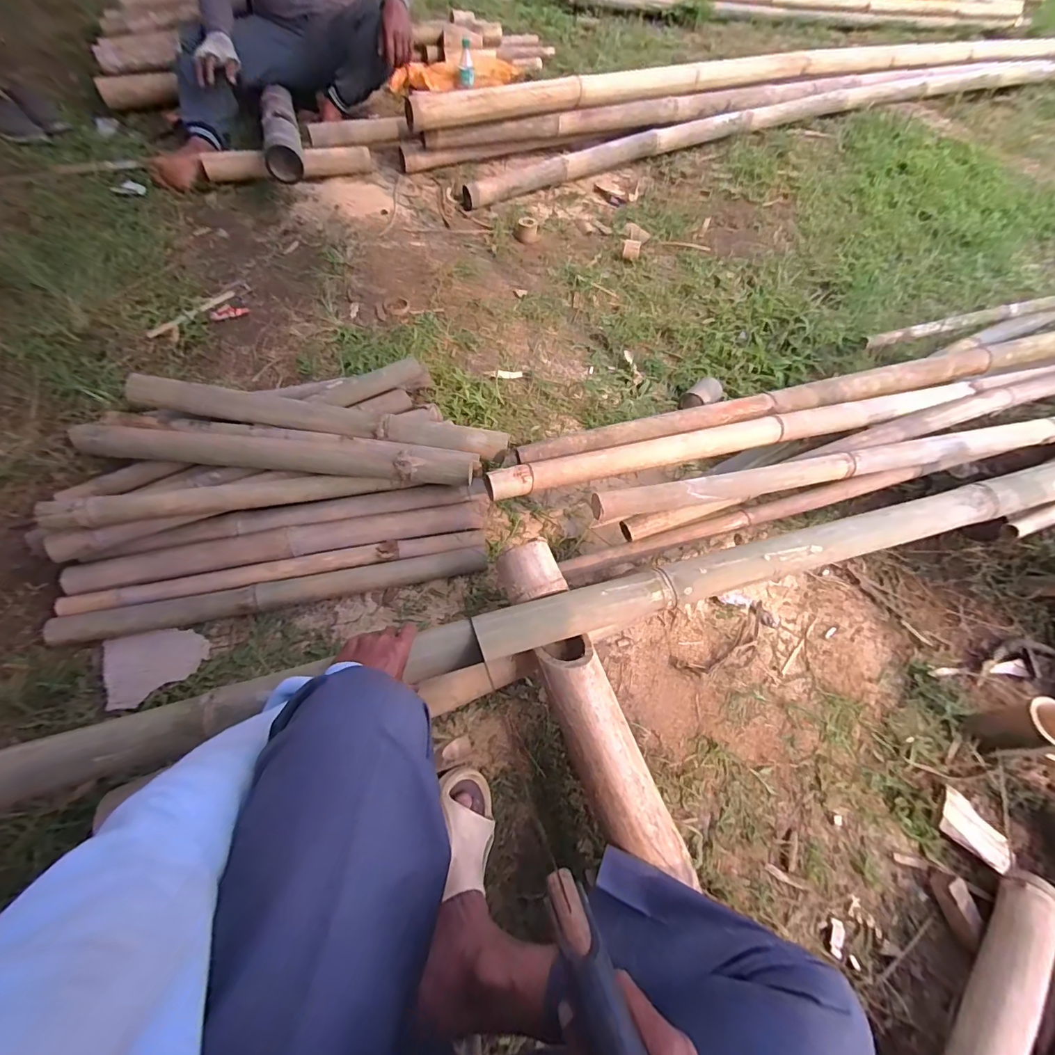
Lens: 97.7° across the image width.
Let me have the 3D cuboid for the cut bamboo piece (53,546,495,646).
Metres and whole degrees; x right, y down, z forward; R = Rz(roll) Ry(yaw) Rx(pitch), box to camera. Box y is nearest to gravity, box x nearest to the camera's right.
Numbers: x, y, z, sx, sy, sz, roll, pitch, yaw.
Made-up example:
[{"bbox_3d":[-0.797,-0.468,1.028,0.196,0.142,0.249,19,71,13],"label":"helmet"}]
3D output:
[{"bbox_3d":[-0.423,0.114,0.821,0.703,0.054,0.055,-10,63,-9],"label":"cut bamboo piece"}]

